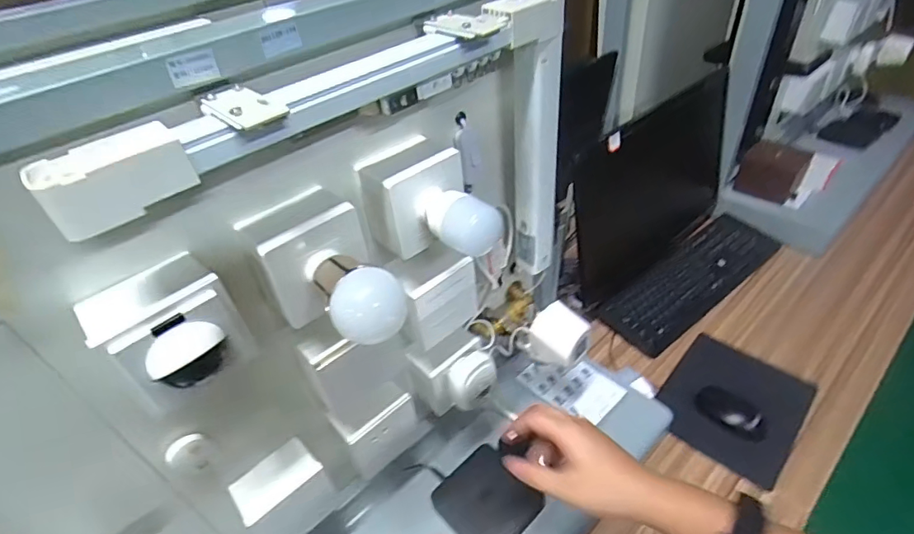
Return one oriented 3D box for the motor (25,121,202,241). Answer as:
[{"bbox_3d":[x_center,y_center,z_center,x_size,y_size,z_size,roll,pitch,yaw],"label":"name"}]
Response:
[{"bbox_3d":[-0.204,-0.054,0.295,0.076,0.034,0.039,-32,46,-26],"label":"motor"}]

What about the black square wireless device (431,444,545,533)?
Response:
[{"bbox_3d":[0.038,0.307,0.642,0.112,0.012,0.105,40,75,22],"label":"black square wireless device"}]

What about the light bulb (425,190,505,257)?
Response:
[{"bbox_3d":[0.004,-0.042,0.439,0.070,0.043,0.043,24,50,32],"label":"light bulb"}]

